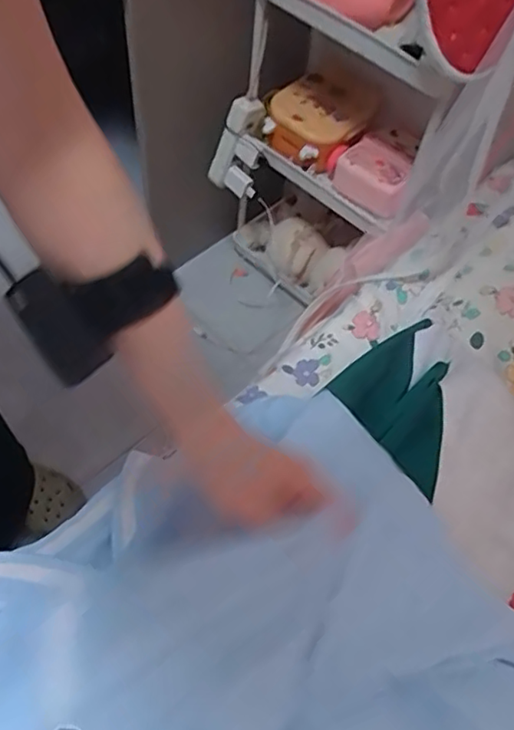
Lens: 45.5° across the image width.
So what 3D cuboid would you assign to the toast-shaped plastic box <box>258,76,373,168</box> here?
[{"bbox_3d":[0.105,-0.435,1.083,0.173,0.080,0.164,-29,64,-21],"label":"toast-shaped plastic box"}]

